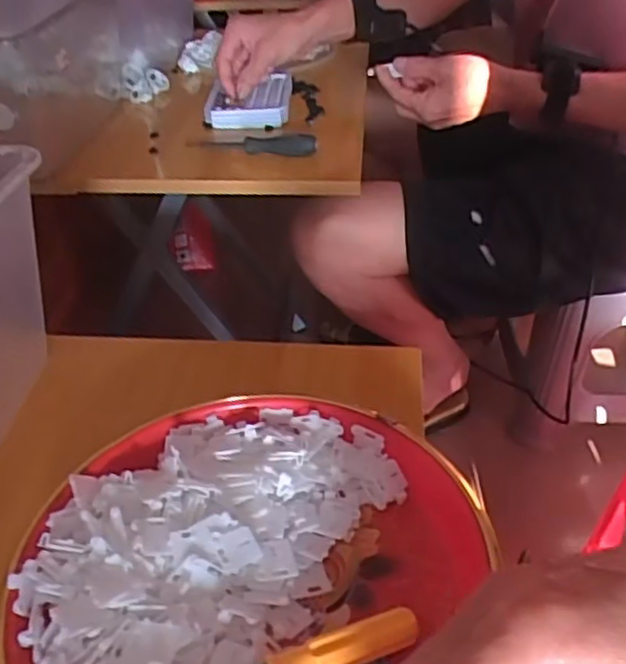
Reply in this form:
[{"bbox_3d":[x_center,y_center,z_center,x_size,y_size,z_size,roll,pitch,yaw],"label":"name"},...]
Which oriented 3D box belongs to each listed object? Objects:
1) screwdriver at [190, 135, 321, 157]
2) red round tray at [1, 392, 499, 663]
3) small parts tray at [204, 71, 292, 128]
[{"bbox_3d":[-0.062,-0.198,0.726,0.134,0.023,0.017,5,38,8],"label":"screwdriver"},{"bbox_3d":[-0.034,0.110,0.329,0.192,0.029,0.207,-1,37,1],"label":"red round tray"},{"bbox_3d":[-0.073,-0.272,0.805,0.093,0.033,0.109,-1,37,1],"label":"small parts tray"}]

